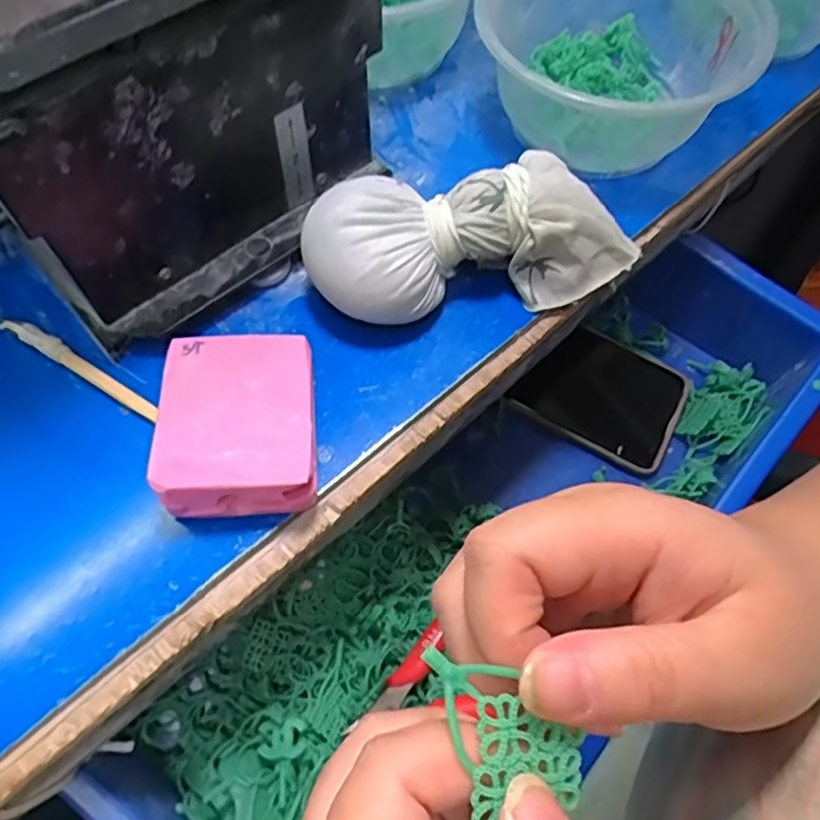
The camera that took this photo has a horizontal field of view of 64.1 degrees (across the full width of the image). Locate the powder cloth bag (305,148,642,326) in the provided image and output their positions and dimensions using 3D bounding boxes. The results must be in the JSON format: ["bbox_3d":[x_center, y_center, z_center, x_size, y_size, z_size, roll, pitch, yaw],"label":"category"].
[{"bbox_3d":[0.029,-0.071,0.286,0.146,0.050,0.054,-13,63,-8],"label":"powder cloth bag"}]

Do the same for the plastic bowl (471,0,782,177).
[{"bbox_3d":[0.099,-0.173,0.331,0.125,0.065,0.128,0,62,-1],"label":"plastic bowl"}]

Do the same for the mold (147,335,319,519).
[{"bbox_3d":[-0.066,0.006,0.258,0.058,0.030,0.074,-4,63,-3],"label":"mold"}]

